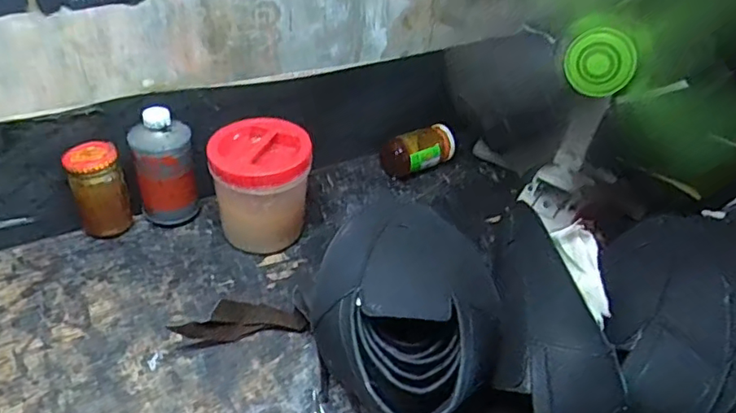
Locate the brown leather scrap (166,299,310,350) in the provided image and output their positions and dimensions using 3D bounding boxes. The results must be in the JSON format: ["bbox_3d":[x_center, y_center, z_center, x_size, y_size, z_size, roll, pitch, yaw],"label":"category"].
[{"bbox_3d":[-0.141,0.126,0.633,0.141,0.040,0.043,-8,44,-17],"label":"brown leather scrap"}]

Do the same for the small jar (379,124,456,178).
[{"bbox_3d":[0.078,-0.086,0.890,0.114,0.061,0.062,-18,48,-26],"label":"small jar"}]

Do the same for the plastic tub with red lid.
[{"bbox_3d":[-0.137,-0.020,0.720,0.119,0.142,0.111,-7,43,-16],"label":"plastic tub with red lid"}]

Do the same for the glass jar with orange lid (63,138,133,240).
[{"bbox_3d":[-0.332,-0.014,0.704,0.060,0.117,0.061,4,42,-4],"label":"glass jar with orange lid"}]

